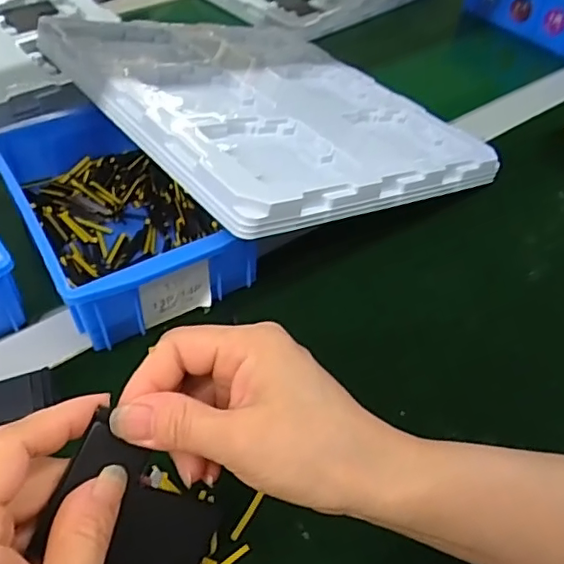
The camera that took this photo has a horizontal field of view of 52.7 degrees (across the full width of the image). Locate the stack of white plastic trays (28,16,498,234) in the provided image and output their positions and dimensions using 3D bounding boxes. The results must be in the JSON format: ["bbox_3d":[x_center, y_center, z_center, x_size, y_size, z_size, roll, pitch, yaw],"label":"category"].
[{"bbox_3d":[-0.009,-0.162,0.506,0.307,0.023,0.325,-17,47,-37],"label":"stack of white plastic trays"}]

